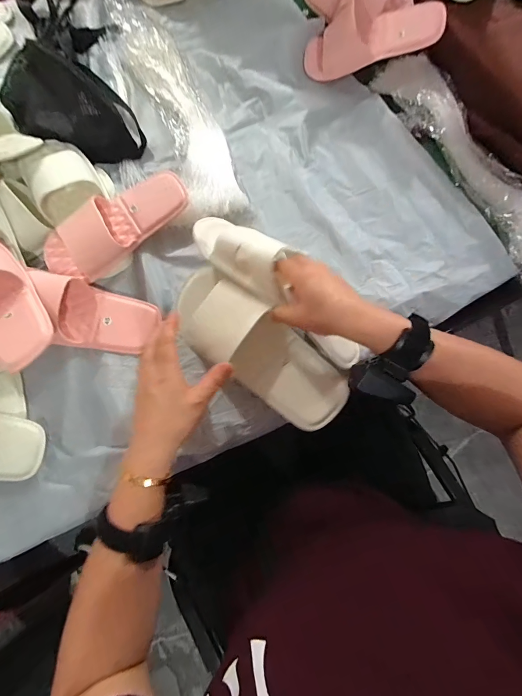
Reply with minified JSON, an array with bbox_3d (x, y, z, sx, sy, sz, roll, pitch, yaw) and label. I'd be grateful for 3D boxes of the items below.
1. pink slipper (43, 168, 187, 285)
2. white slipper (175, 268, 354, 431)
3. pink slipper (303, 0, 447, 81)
[{"bbox_3d":[-0.217,-0.188,0.500,0.232,0.049,0.088,-36,78,-10],"label":"pink slipper"},{"bbox_3d":[-0.006,0.000,0.441,0.266,0.055,0.097,40,77,5],"label":"white slipper"},{"bbox_3d":[0.187,-0.558,0.571,0.231,0.074,0.120,0,73,19],"label":"pink slipper"}]

